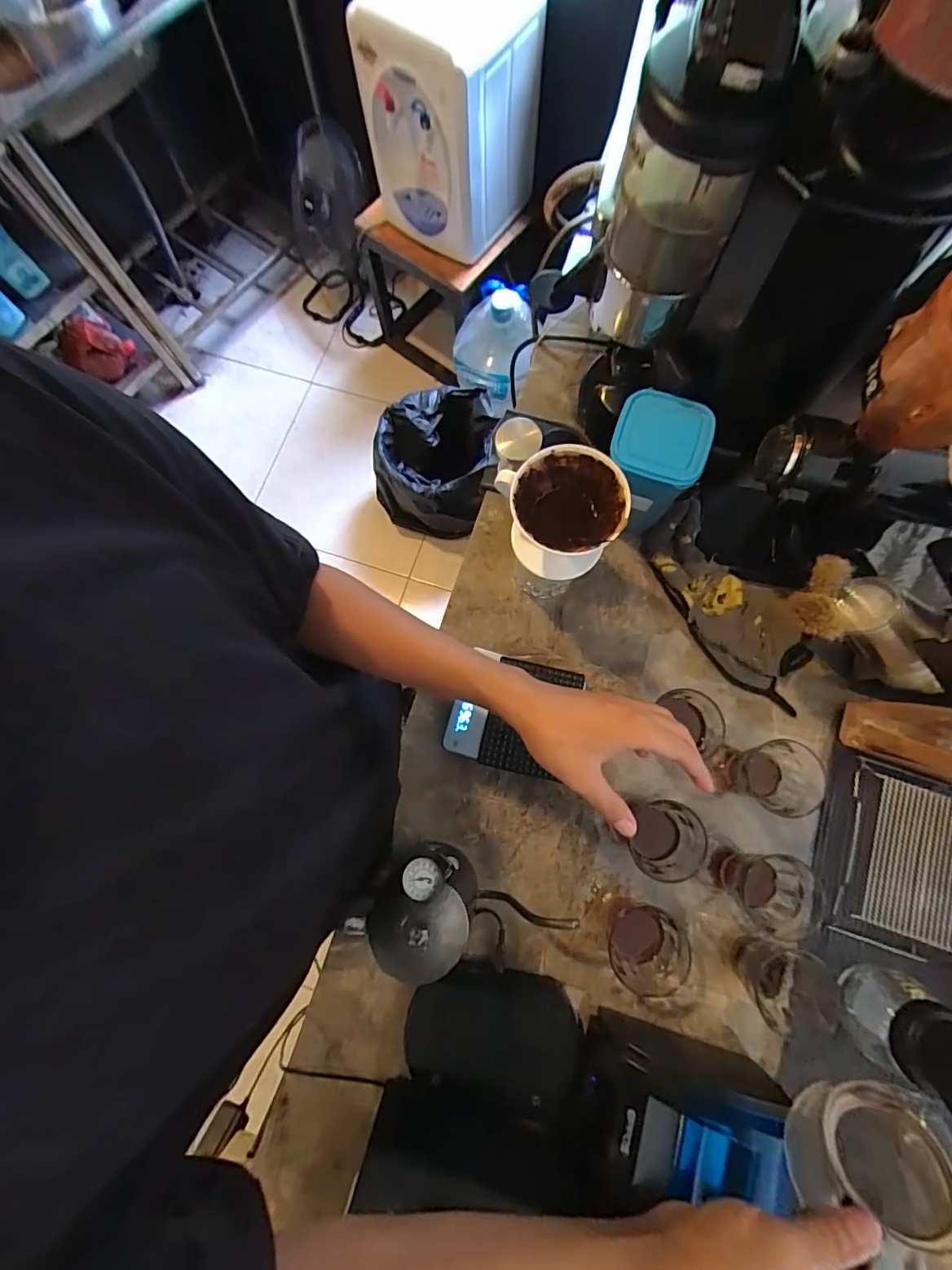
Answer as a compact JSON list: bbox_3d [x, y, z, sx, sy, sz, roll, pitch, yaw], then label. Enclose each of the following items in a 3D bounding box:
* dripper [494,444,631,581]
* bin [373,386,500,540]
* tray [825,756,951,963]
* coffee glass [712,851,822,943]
[{"bbox_3d":[0.094,-0.125,0.523,0.107,0.102,0.112,0,77,1],"label":"dripper"},{"bbox_3d":[-0.113,-0.501,1.508,0.355,0.317,0.360,15,78,5],"label":"bin"},{"bbox_3d":[0.470,0.247,0.548,0.106,0.051,0.197,16,78,5],"label":"tray"},{"bbox_3d":[0.316,0.281,0.542,0.082,0.067,0.071,7,78,3],"label":"coffee glass"}]

